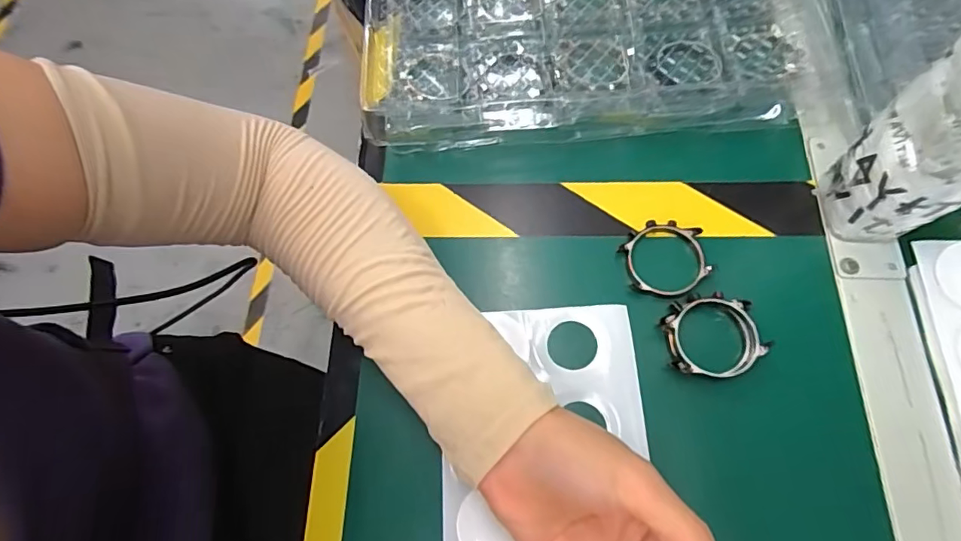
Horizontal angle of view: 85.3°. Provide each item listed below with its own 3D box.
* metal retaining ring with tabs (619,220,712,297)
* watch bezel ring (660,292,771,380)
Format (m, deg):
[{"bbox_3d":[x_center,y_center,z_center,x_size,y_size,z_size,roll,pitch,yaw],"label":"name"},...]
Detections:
[{"bbox_3d":[0.111,-0.008,0.315,0.050,0.005,0.048,0,69,1],"label":"metal retaining ring with tabs"},{"bbox_3d":[0.129,0.035,0.289,0.051,0.011,0.047,-9,70,-3],"label":"watch bezel ring"}]

